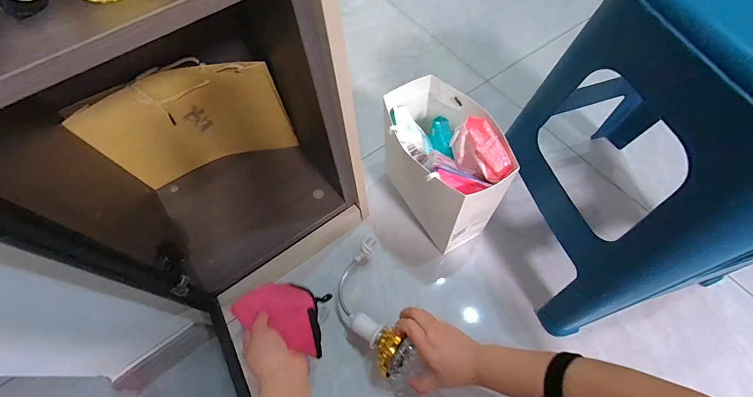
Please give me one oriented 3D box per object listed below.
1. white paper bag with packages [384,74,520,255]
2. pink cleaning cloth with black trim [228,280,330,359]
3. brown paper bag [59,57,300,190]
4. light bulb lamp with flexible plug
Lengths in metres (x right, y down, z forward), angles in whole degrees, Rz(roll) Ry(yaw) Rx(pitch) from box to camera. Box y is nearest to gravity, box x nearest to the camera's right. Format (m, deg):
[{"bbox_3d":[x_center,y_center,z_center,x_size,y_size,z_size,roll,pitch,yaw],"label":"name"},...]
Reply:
[{"bbox_3d":[0.109,-0.053,0.630,0.140,0.250,0.234,-31,66,-12],"label":"white paper bag with packages"},{"bbox_3d":[-0.139,0.169,0.516,0.132,0.066,0.091,11,64,8],"label":"pink cleaning cloth with black trim"},{"bbox_3d":[-0.308,-0.130,0.597,0.295,0.210,0.051,-19,64,-7],"label":"brown paper bag"},{"bbox_3d":[-0.001,0.189,0.580,0.093,0.083,0.242,-25,41,-10],"label":"light bulb lamp with flexible plug"}]

